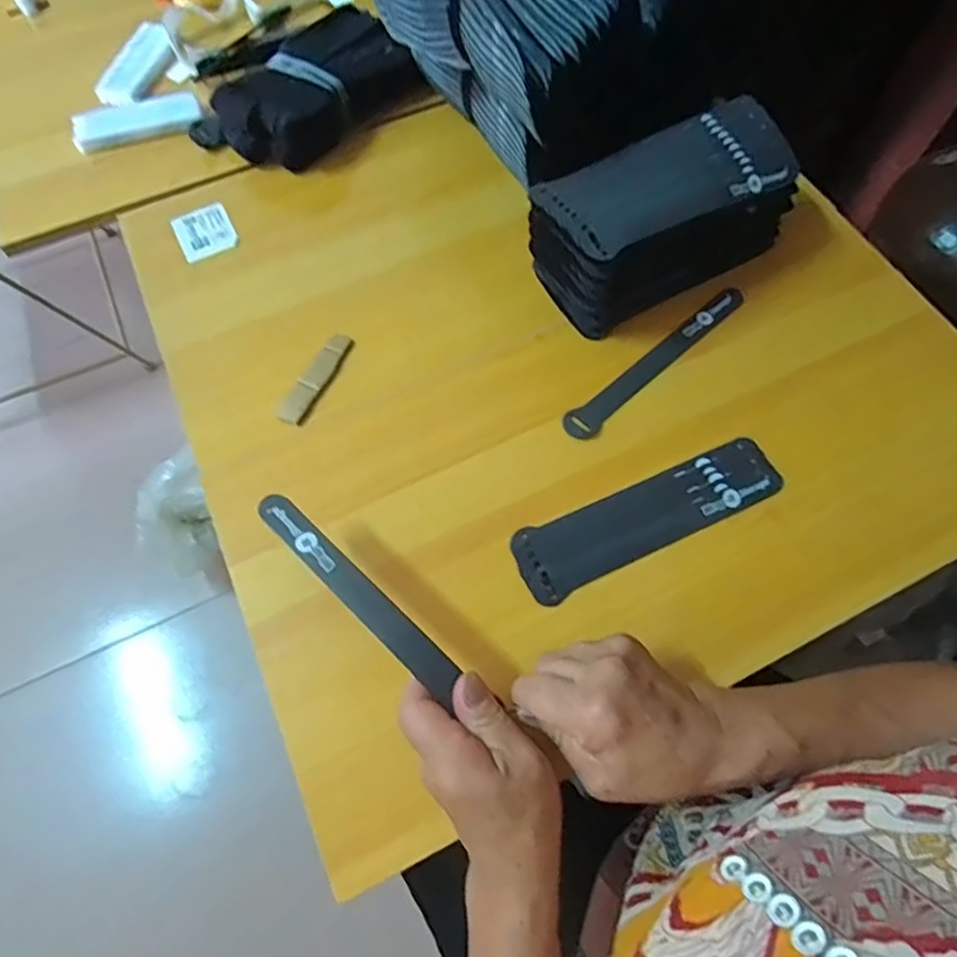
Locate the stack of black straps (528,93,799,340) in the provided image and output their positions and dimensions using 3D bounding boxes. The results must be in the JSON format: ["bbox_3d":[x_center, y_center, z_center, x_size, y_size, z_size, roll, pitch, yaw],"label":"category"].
[{"bbox_3d":[0.145,-0.202,0.467,0.203,0.093,0.090,-27,68,-11],"label":"stack of black straps"}]

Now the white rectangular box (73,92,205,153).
[{"bbox_3d":[-0.334,-0.353,0.585,0.121,0.018,0.035,-16,67,-6],"label":"white rectangular box"}]

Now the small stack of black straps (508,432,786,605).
[{"bbox_3d":[0.121,0.026,0.417,0.197,0.015,0.050,-22,68,-9],"label":"small stack of black straps"}]

